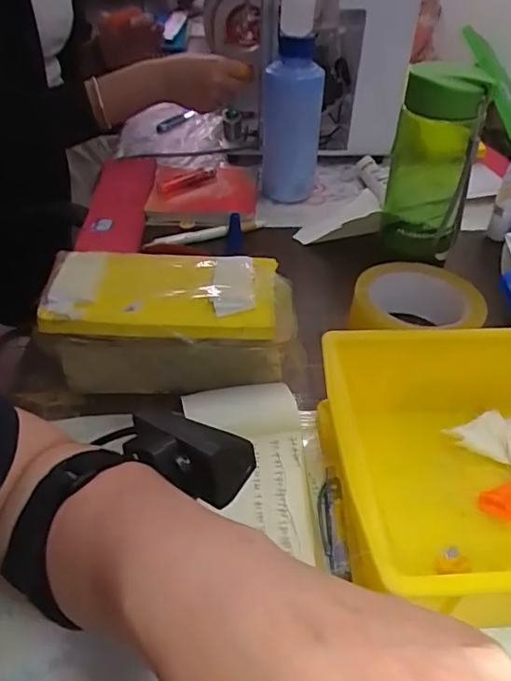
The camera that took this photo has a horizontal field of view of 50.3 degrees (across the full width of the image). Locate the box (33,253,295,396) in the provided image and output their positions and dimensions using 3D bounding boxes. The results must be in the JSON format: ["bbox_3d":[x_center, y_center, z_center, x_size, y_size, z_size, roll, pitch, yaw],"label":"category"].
[{"bbox_3d":[-0.059,-0.004,0.405,0.171,0.099,0.079,-2,41,-4],"label":"box"}]

